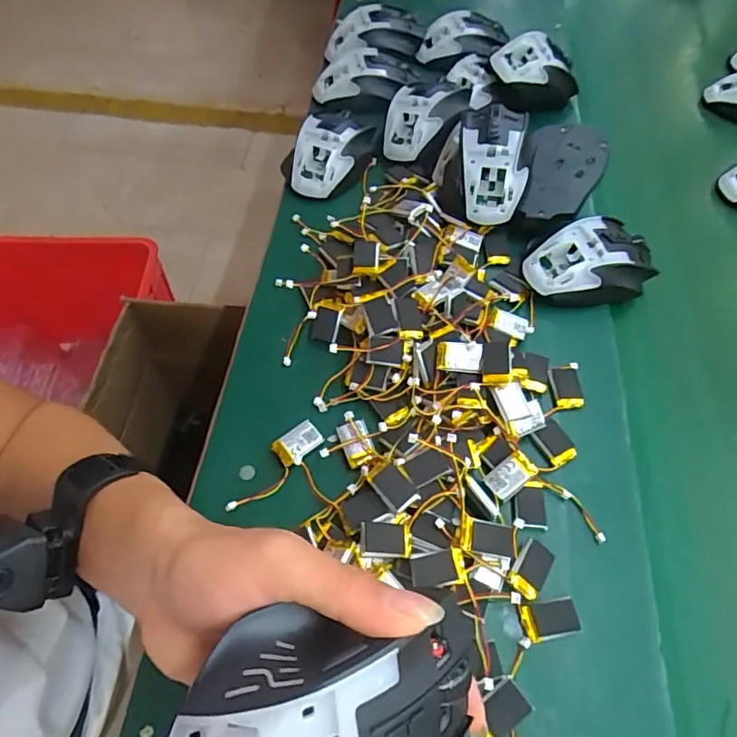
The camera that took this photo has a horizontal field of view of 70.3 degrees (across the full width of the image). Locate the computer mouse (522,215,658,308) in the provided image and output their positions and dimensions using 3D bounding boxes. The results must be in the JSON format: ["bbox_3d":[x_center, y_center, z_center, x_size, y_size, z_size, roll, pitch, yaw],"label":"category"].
[{"bbox_3d":[0.186,-0.094,0.440,0.112,0.035,0.073,-6,59,-6],"label":"computer mouse"}]

